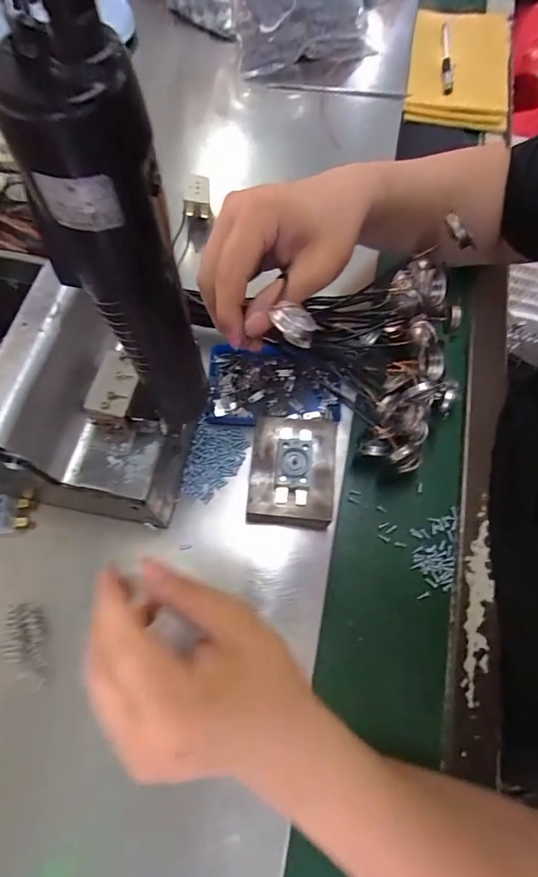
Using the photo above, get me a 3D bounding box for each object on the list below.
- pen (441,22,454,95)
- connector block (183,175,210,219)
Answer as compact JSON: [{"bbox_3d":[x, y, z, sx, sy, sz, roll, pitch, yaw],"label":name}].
[{"bbox_3d":[0.236,-0.503,0.578,0.016,0.011,0.162,10,68,1],"label":"pen"},{"bbox_3d":[-0.071,-0.240,0.437,0.025,0.024,0.035,2,68,-2],"label":"connector block"}]

